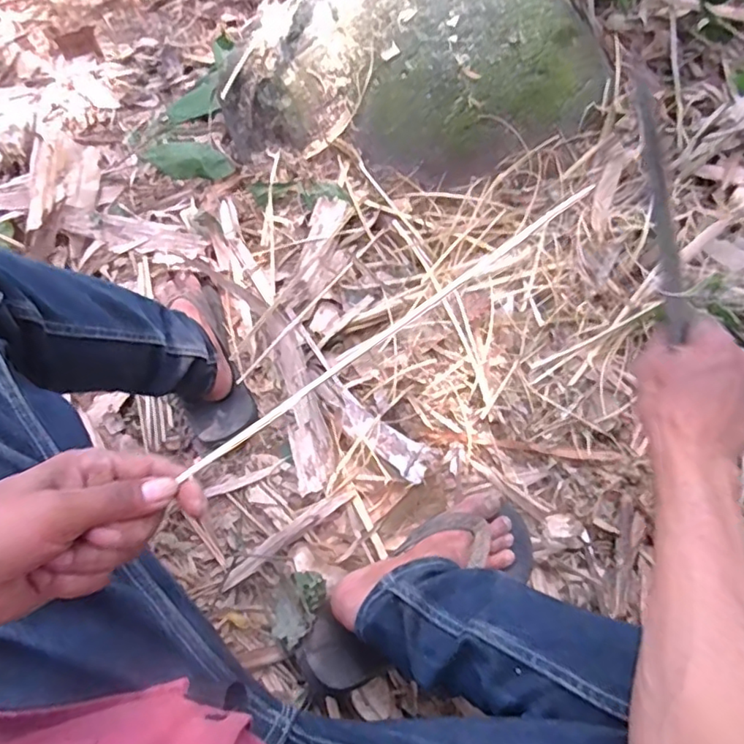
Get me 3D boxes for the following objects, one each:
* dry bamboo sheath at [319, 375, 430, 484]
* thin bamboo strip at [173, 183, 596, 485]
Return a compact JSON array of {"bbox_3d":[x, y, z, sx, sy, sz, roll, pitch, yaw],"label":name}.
[{"bbox_3d":[0.000,0.063,0.650,0.039,0.016,0.179,-43,50,-11],"label":"dry bamboo sheath"},{"bbox_3d":[0.021,-0.032,0.334,0.294,0.007,0.005,-36,74,-11],"label":"thin bamboo strip"}]

